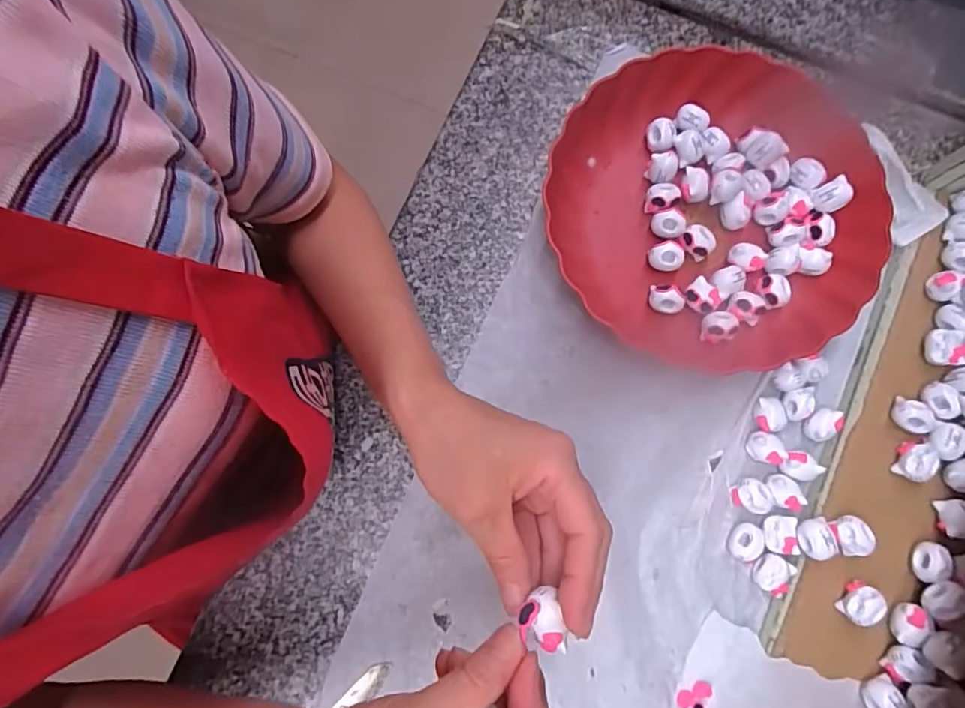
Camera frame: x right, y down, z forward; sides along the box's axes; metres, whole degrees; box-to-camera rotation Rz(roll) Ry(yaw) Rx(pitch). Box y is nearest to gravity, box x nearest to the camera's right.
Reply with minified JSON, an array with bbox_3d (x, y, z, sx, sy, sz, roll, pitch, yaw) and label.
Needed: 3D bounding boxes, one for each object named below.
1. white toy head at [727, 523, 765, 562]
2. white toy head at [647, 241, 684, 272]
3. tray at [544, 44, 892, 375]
[{"bbox_3d":[0.188,0.135,0.375,0.021,0.017,0.026,36,82,6],"label":"white toy head"},{"bbox_3d":[0.140,-0.074,0.403,0.019,0.027,0.024,-41,82,-7],"label":"white toy head"},{"bbox_3d":[0.175,-0.118,0.402,0.233,0.049,0.239,29,81,5],"label":"tray"}]

